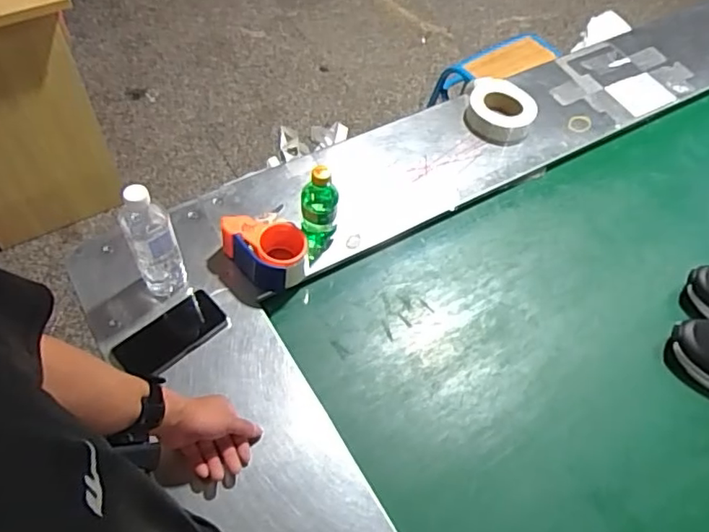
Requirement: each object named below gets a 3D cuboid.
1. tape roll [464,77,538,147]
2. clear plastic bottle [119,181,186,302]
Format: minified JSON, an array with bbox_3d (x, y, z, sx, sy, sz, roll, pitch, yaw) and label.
[{"bbox_3d":[0.303,-0.322,1.190,0.134,0.056,0.151,17,56,8],"label":"tape roll"},{"bbox_3d":[-0.301,-0.035,0.851,0.066,0.222,0.061,-24,60,-18],"label":"clear plastic bottle"}]

